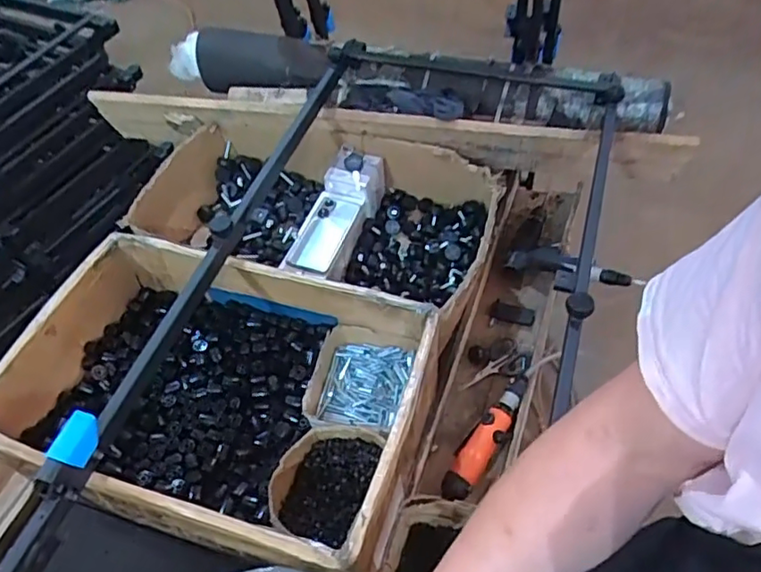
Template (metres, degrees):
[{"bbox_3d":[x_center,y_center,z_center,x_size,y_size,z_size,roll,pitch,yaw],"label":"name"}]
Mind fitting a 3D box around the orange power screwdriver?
[{"bbox_3d":[0.153,0.218,0.873,0.049,0.043,0.203,32,61,25],"label":"orange power screwdriver"}]

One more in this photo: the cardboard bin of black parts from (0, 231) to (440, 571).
[{"bbox_3d":[-0.215,0.146,0.818,0.535,0.150,0.357,13,55,14],"label":"cardboard bin of black parts"}]

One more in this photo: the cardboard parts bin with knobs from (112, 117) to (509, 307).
[{"bbox_3d":[-0.105,-0.134,1.064,0.599,0.144,0.294,11,54,13],"label":"cardboard parts bin with knobs"}]

